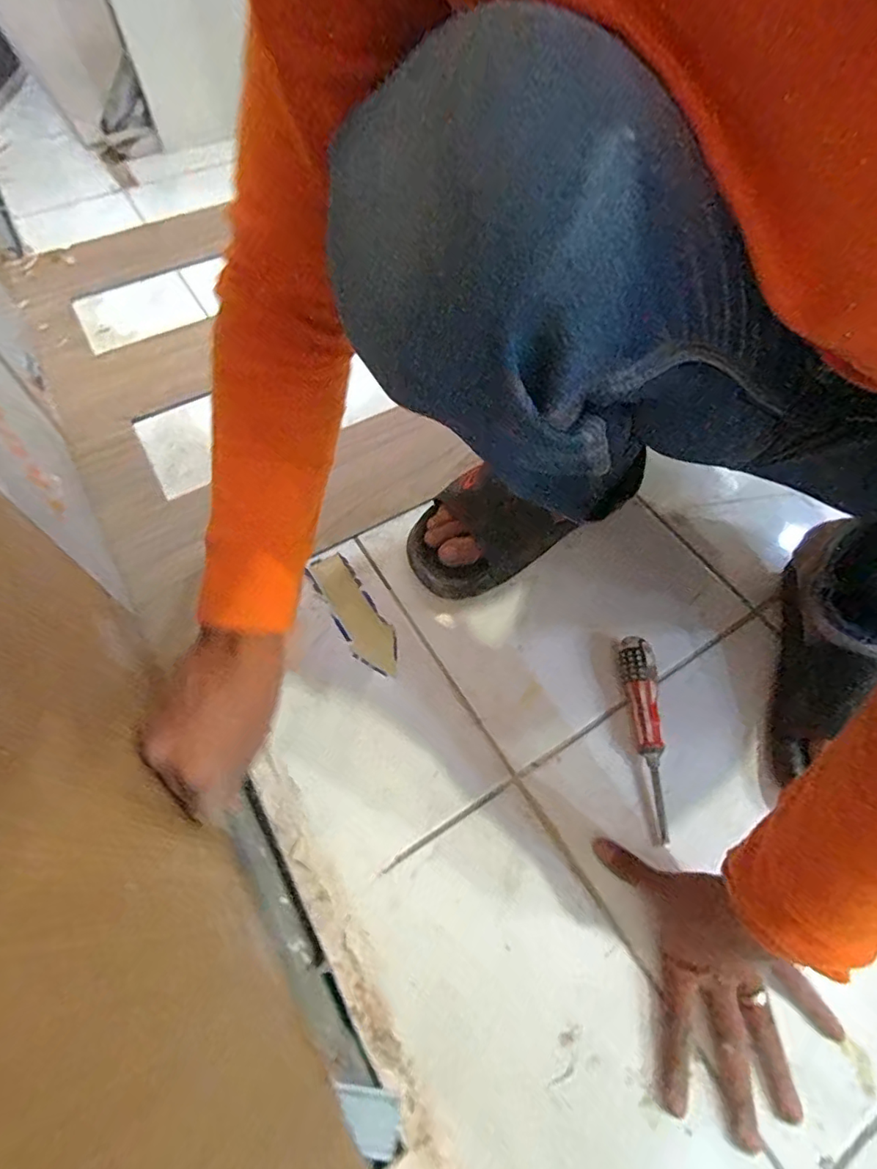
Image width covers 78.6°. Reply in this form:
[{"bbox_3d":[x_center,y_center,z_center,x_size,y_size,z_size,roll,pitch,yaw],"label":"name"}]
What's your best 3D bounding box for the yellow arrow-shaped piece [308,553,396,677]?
[{"bbox_3d":[-0.083,0.029,0.544,0.042,0.004,0.146,-26,64,-15],"label":"yellow arrow-shaped piece"}]

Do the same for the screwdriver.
[{"bbox_3d":[0.186,0.129,0.469,0.031,0.032,0.169,-5,60,-3],"label":"screwdriver"}]

